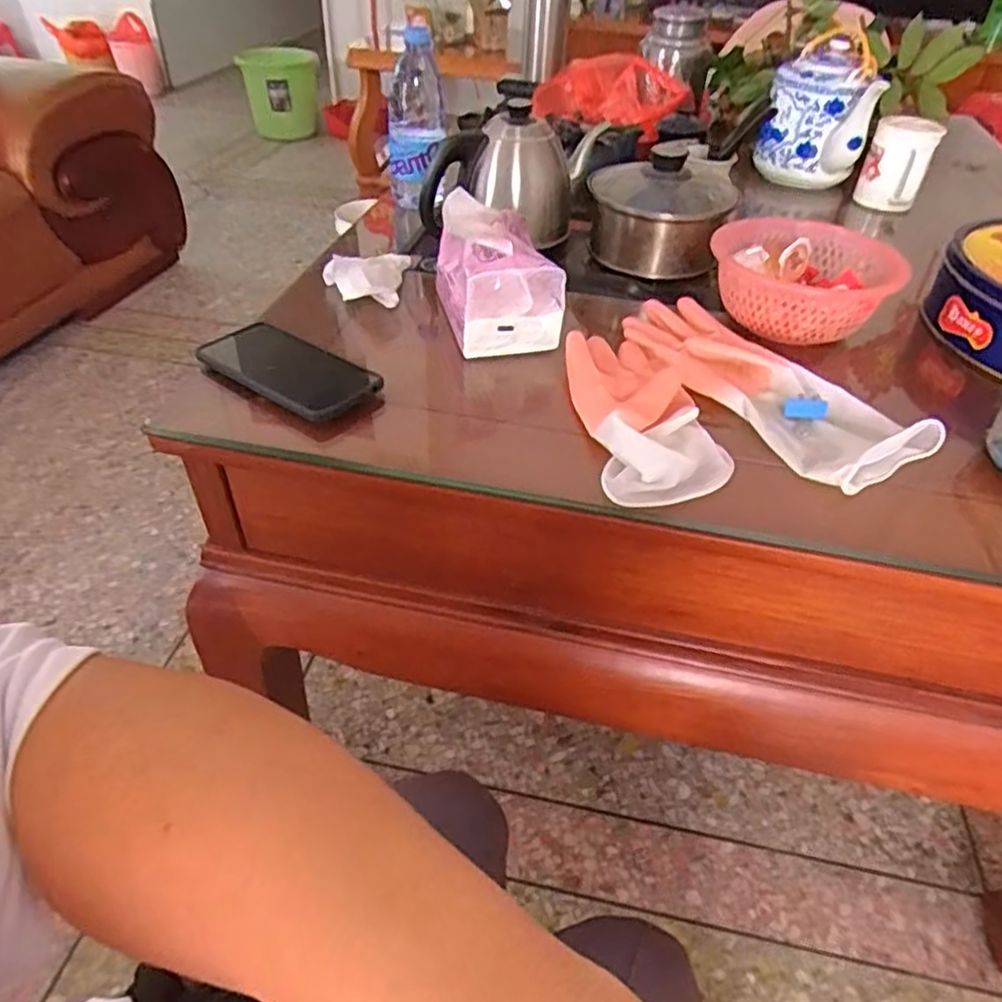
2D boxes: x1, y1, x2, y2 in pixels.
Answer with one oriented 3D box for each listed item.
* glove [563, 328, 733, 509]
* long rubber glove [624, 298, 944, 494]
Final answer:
[{"bbox_3d":[0.111,-0.082,0.560,0.091,0.029,0.202,-5,43,-9],"label":"glove"},{"bbox_3d":[0.226,-0.107,0.602,0.117,0.029,0.270,-24,49,-27],"label":"long rubber glove"}]

